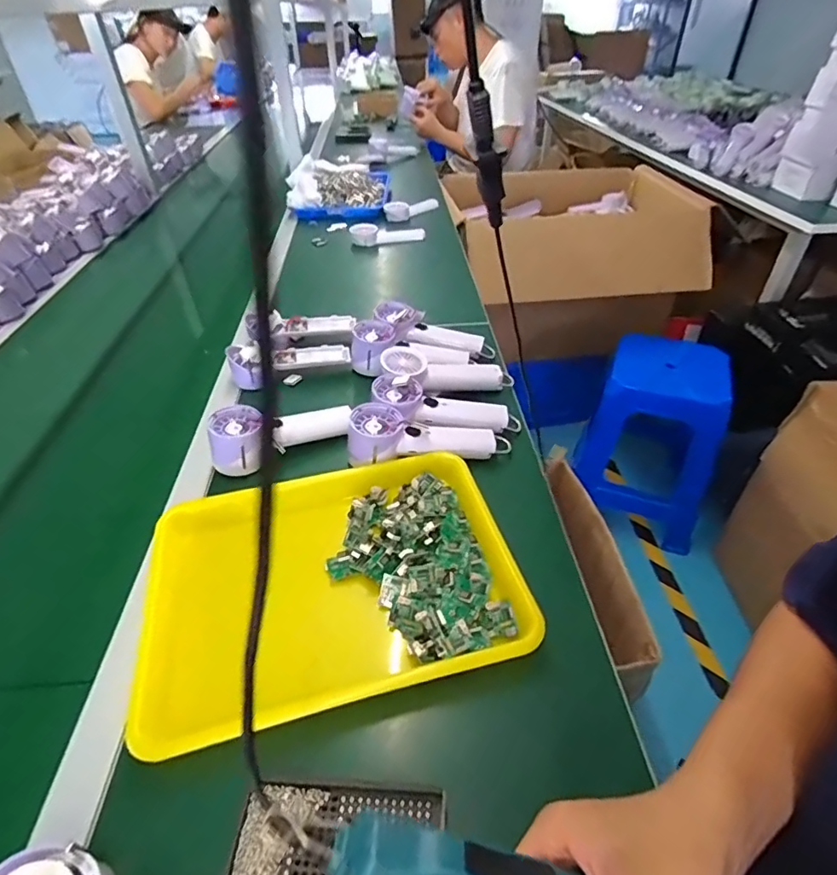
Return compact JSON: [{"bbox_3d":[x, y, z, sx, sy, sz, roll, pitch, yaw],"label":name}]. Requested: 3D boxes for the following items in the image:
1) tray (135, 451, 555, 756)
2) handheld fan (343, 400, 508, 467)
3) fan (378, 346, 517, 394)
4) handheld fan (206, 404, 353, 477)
[{"bbox_3d":[-0.082,0.136,0.495,0.338,0.049,0.255,-11,42,-11],"label":"tray"},{"bbox_3d":[0.014,-0.002,0.607,0.196,0.052,0.067,-2,41,-1],"label":"handheld fan"},{"bbox_3d":[0.040,-0.084,0.704,0.184,0.042,0.075,9,39,-15],"label":"fan"},{"bbox_3d":[-0.166,-0.007,0.619,0.169,0.053,0.068,-10,42,-10],"label":"handheld fan"}]

